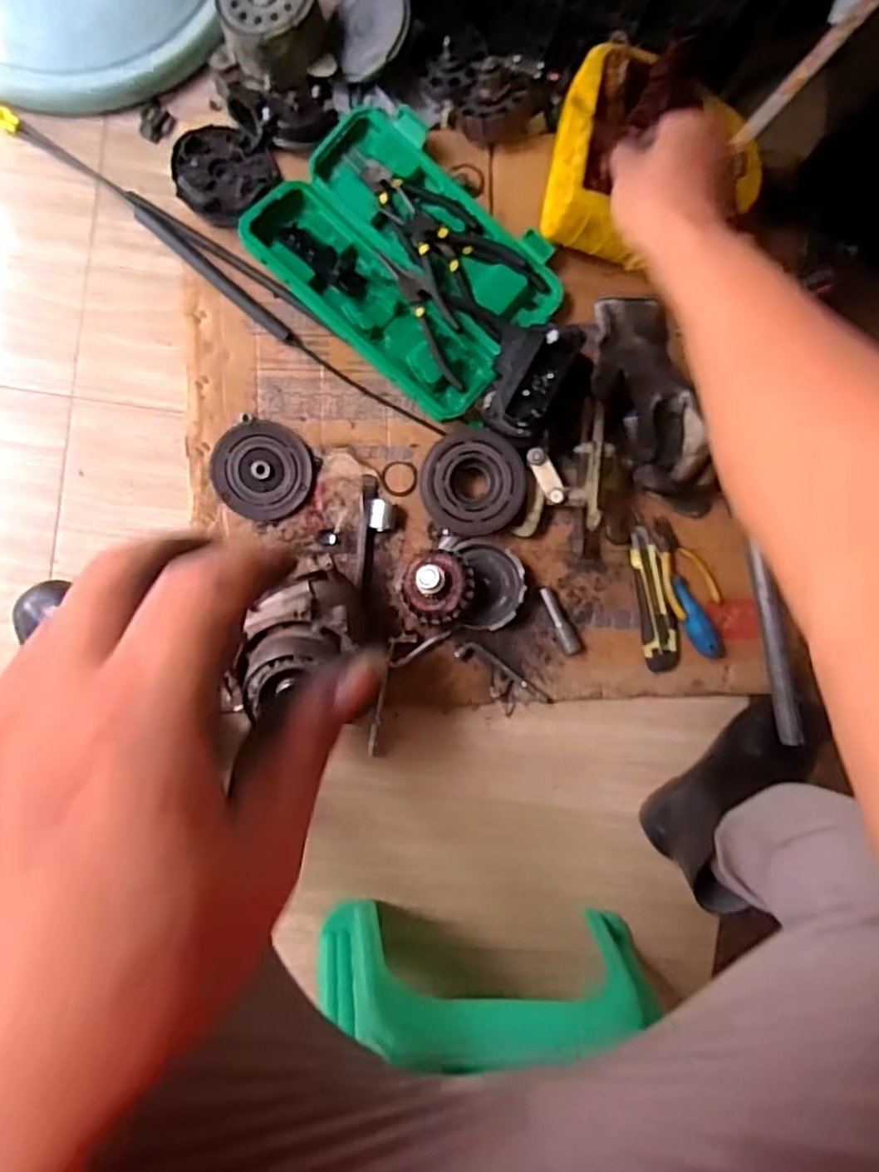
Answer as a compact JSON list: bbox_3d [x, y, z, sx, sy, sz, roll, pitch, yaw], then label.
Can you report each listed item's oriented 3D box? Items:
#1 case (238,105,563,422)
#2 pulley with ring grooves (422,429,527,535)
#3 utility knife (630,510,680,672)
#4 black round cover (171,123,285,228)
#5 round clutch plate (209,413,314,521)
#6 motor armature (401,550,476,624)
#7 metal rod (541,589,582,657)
[{"bbox_3d":[-0.032,-0.348,0.712,0.292,0.039,0.221,42,88,-5],"label":"case"},{"bbox_3d":[0.035,-0.112,0.728,0.107,0.042,0.109,0,92,-5],"label":"pulley with ring grooves"},{"bbox_3d":[0.243,0.011,0.762,0.039,0.017,0.175,-11,93,-5],"label":"utility knife"},{"bbox_3d":[-0.230,-0.434,0.698,0.097,0.021,0.097,0,92,-5],"label":"black round cover"},{"bbox_3d":[-0.192,-0.125,0.723,0.105,0.010,0.102,0,92,-5],"label":"round clutch plate"},{"bbox_3d":[-0.001,0.001,0.702,0.074,0.070,0.074,0,91,-7],"label":"motor armature"},{"bbox_3d":[0.136,0.041,0.751,0.020,0.016,0.081,-25,94,-4],"label":"metal rod"}]

